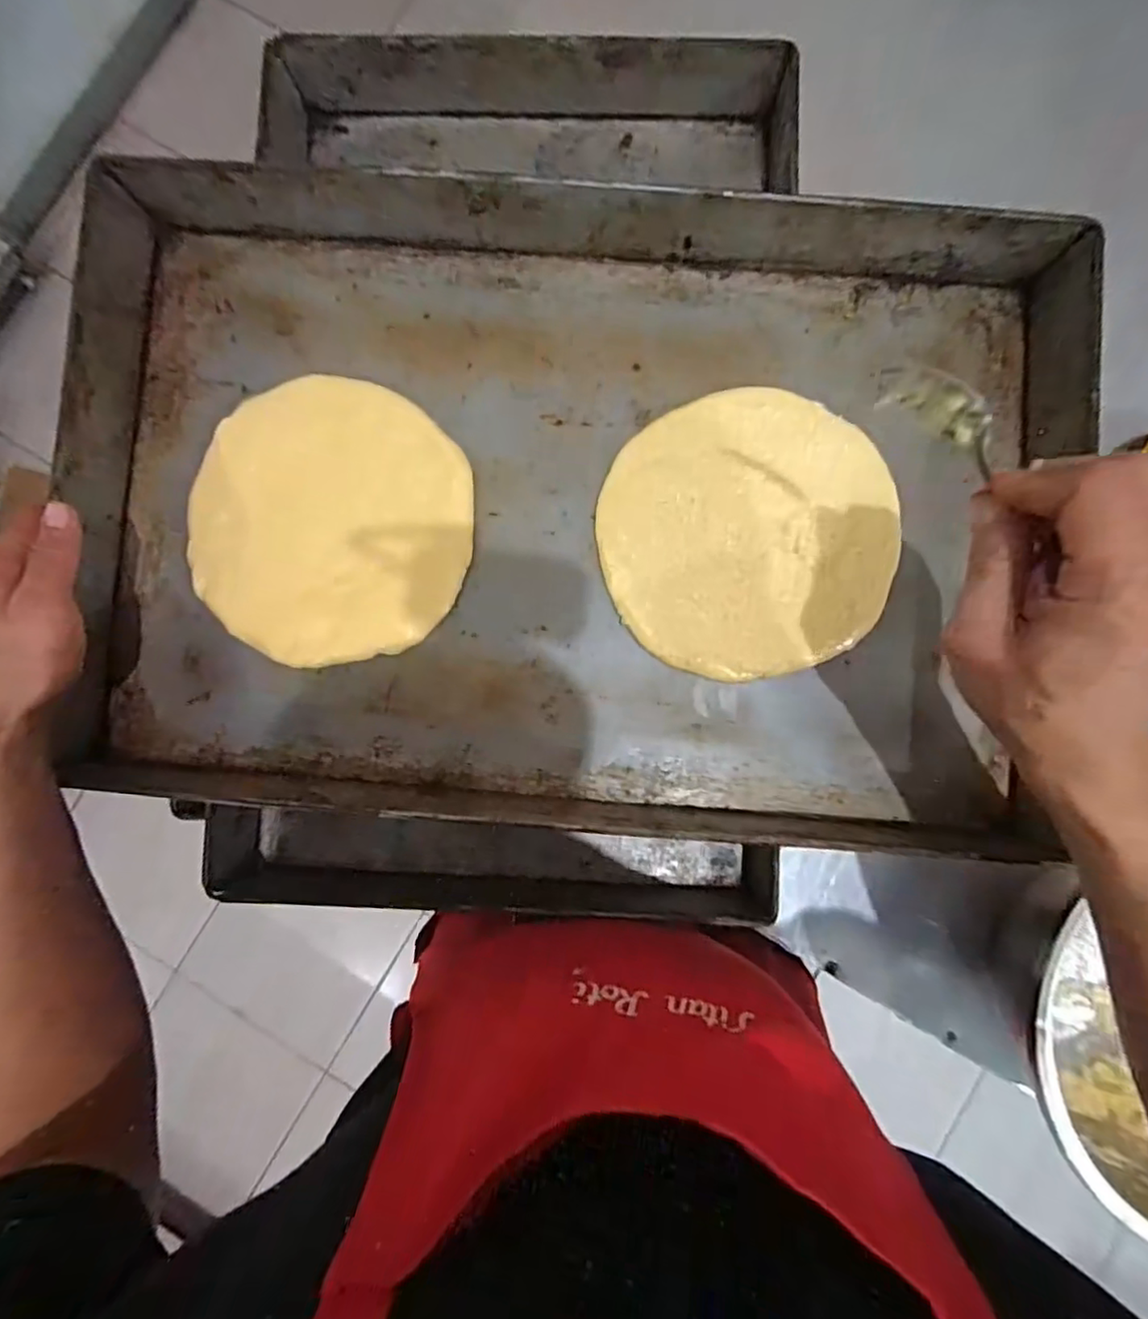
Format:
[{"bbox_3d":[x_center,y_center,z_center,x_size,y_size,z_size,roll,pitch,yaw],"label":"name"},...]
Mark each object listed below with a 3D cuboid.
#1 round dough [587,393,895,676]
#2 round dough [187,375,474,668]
[{"bbox_3d":[0.123,-0.088,0.445,0.199,0.013,0.192,0,86,1],"label":"round dough"},{"bbox_3d":[-0.174,-0.099,0.458,0.194,0.022,0.195,-7,86,1],"label":"round dough"}]

